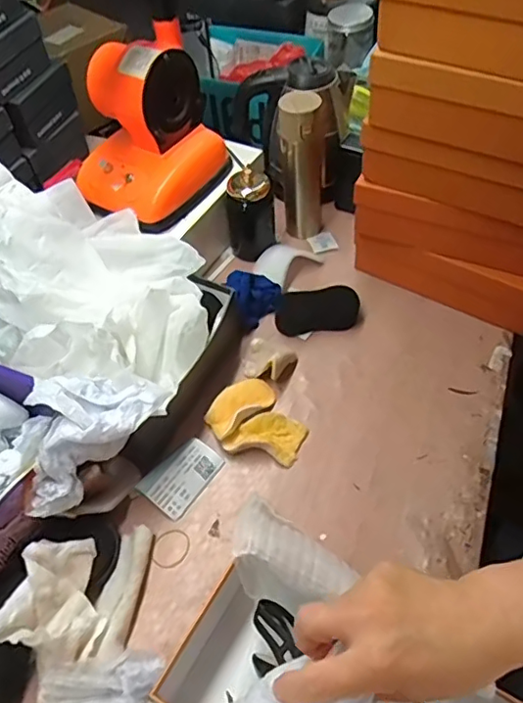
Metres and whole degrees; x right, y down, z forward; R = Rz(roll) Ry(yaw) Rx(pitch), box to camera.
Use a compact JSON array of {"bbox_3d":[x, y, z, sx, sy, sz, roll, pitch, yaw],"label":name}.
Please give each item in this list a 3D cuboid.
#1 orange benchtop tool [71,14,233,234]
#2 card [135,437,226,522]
[{"bbox_3d":[-0.176,-0.335,0.835,0.163,0.198,0.208,29,60,24],"label":"orange benchtop tool"},{"bbox_3d":[-0.100,0.158,0.709,0.064,0.006,0.100,44,64,0],"label":"card"}]

